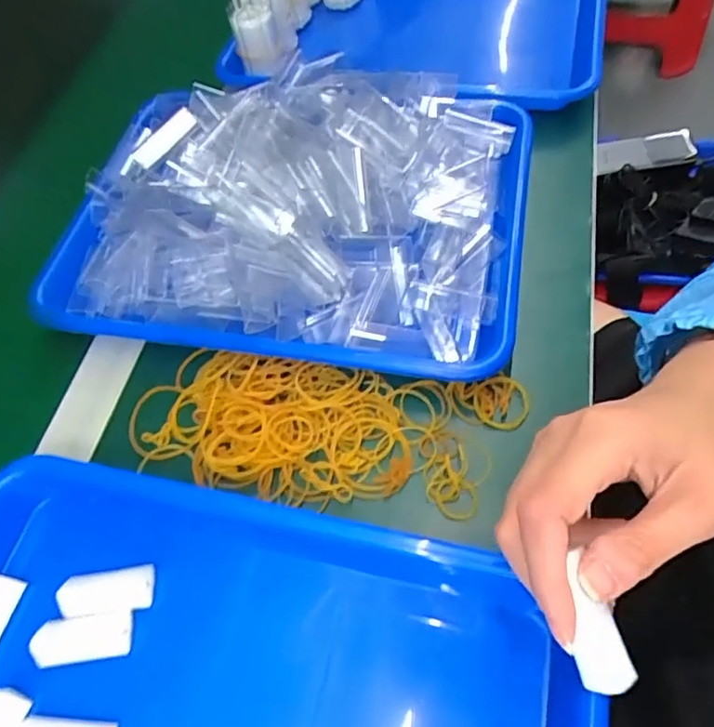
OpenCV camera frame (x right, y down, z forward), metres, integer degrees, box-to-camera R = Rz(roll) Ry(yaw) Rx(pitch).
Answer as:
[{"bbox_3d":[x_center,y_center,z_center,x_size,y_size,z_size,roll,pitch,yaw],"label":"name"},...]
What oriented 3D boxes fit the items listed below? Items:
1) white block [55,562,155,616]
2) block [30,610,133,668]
[{"bbox_3d":[-0.132,0.122,0.292,0.048,0.010,0.021,-7,62,-2],"label":"white block"},{"bbox_3d":[-0.139,0.140,0.278,0.047,0.009,0.021,-7,62,-2],"label":"block"}]

